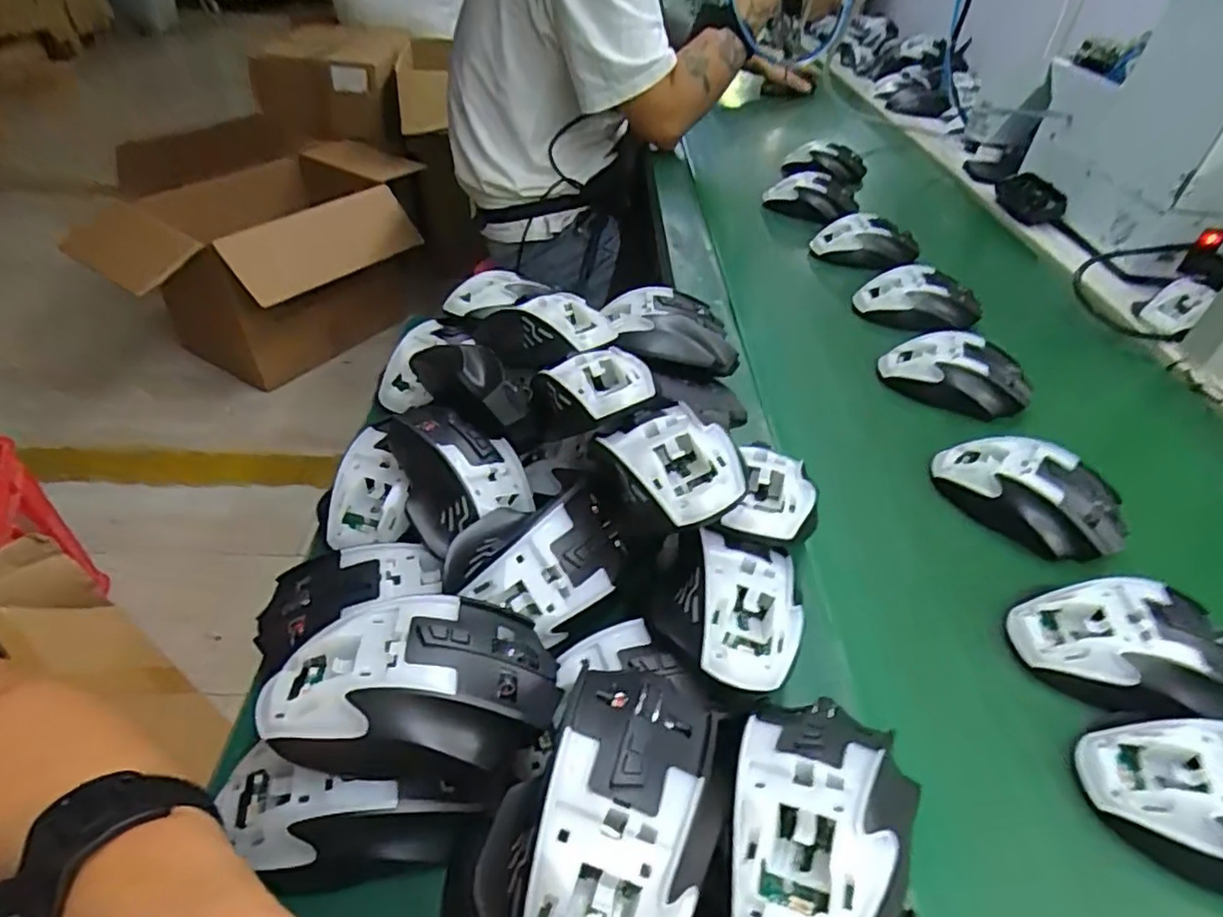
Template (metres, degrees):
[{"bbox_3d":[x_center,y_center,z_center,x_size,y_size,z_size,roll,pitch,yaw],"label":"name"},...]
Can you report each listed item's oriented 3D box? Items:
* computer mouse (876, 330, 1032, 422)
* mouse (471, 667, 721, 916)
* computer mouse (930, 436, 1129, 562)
[{"bbox_3d":[0.282,-0.071,0.535,0.103,0.041,0.061,6,41,1],"label":"computer mouse"},{"bbox_3d":[0.000,0.121,0.234,0.072,0.035,0.099,17,43,13],"label":"mouse"},{"bbox_3d":[0.277,0.021,0.433,0.117,0.037,0.069,23,44,19],"label":"computer mouse"}]

